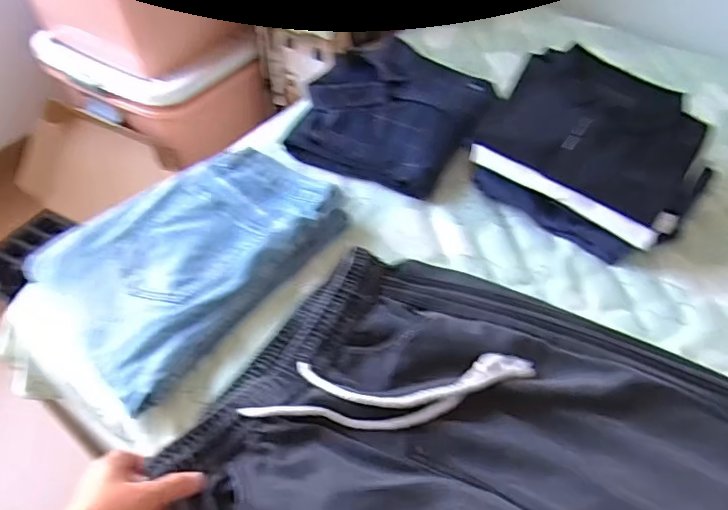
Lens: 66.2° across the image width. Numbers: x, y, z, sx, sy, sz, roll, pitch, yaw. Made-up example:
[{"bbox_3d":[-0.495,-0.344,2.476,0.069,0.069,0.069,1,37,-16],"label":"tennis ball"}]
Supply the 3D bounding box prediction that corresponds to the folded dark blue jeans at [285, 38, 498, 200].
[{"bbox_3d":[0.058,-0.236,0.908,0.256,0.093,0.294,22,52,17],"label":"folded dark blue jeans"}]

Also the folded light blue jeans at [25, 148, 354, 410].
[{"bbox_3d":[-0.215,-0.013,0.718,0.267,0.031,0.354,34,57,26],"label":"folded light blue jeans"}]

